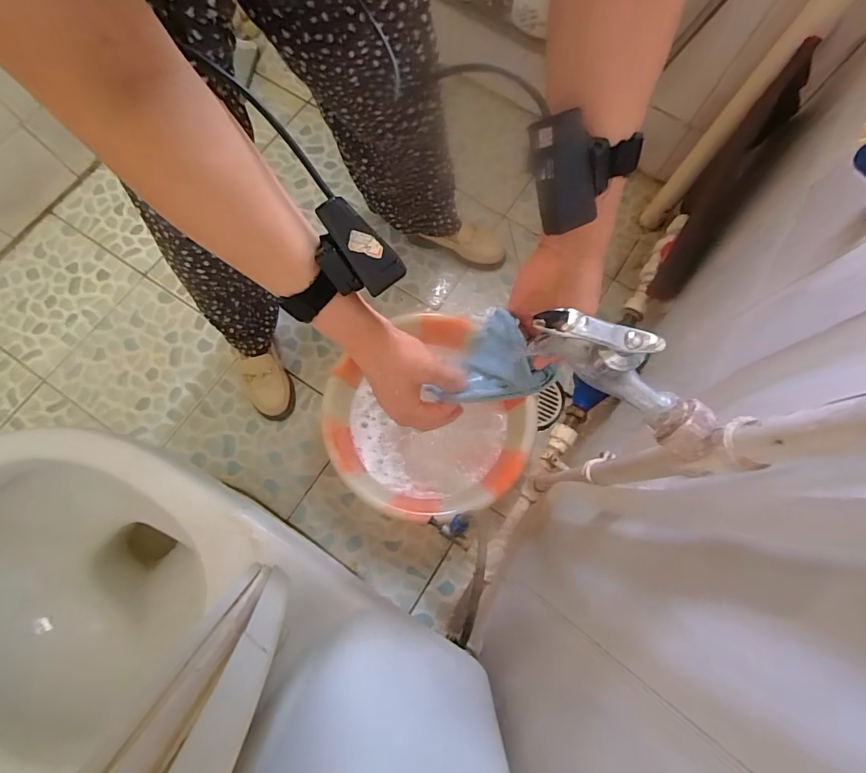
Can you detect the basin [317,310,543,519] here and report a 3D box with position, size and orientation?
[{"bbox_3d":[-0.017,0.051,0.865,0.365,0.149,0.391,0,75,0],"label":"basin"}]

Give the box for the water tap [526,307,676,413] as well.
[{"bbox_3d":[0.112,-0.016,0.286,0.099,0.087,0.026,27,77,6],"label":"water tap"}]

